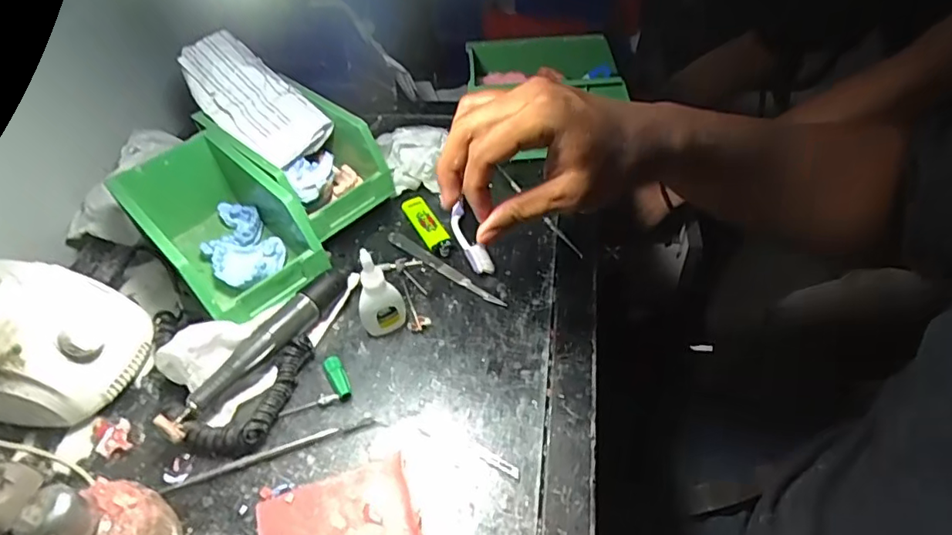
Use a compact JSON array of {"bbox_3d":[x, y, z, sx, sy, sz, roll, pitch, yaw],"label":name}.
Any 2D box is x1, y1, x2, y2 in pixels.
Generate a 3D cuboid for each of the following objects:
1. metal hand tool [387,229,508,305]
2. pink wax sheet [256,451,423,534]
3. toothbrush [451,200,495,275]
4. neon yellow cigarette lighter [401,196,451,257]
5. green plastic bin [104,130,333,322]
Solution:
[{"bbox_3d":[-0.030,0.001,0.513,0.138,0.004,0.012,32,57,29],"label":"metal hand tool"},{"bbox_3d":[-0.086,0.168,0.364,0.098,0.004,0.077,-17,48,-11],"label":"pink wax sheet"},{"bbox_3d":[-0.006,-0.025,0.512,0.017,0.013,0.078,-20,55,-14],"label":"toothbrush"},{"bbox_3d":[-0.046,-0.039,0.544,0.021,0.015,0.079,-24,50,-17],"label":"neon yellow cigarette lighter"},{"bbox_3d":[-0.222,-0.031,0.501,0.170,0.090,0.099,35,58,30],"label":"green plastic bin"}]

